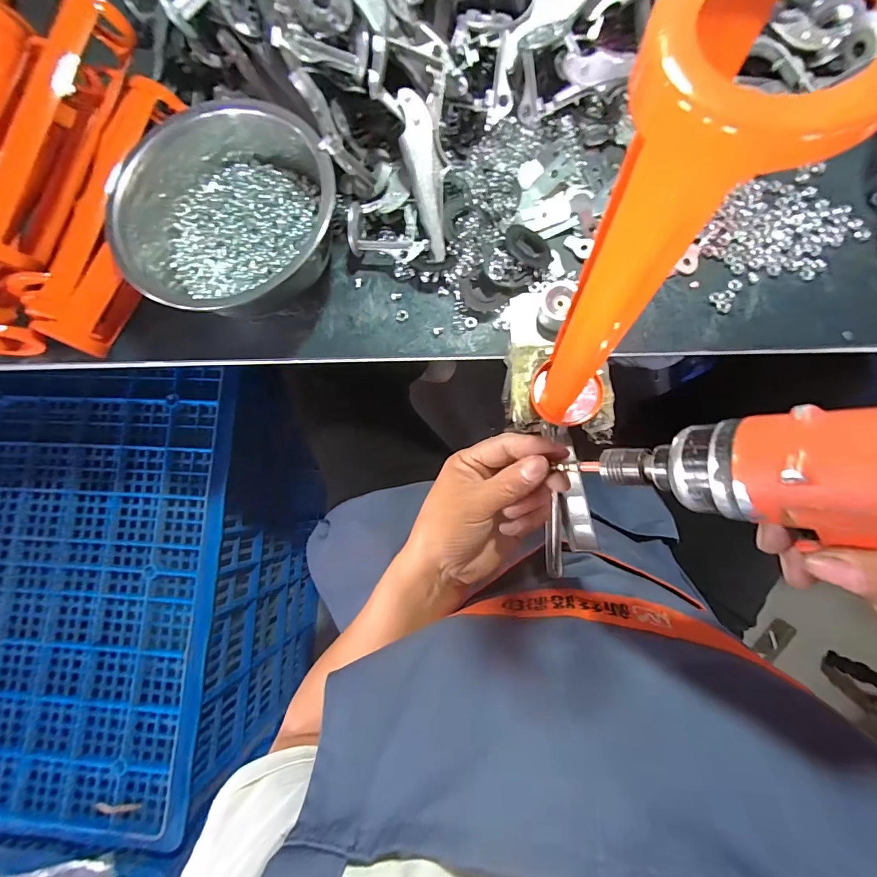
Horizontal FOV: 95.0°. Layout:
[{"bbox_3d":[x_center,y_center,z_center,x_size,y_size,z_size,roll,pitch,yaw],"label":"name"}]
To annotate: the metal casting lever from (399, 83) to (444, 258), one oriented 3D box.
[{"bbox_3d":[-0.010,-0.219,0.343,0.029,0.012,0.125,-11,109,3],"label":"metal casting lever"}]

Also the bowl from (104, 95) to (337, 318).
[{"bbox_3d":[-0.179,-0.190,0.355,0.181,0.078,0.163,-42,81,-2],"label":"bowl"}]

